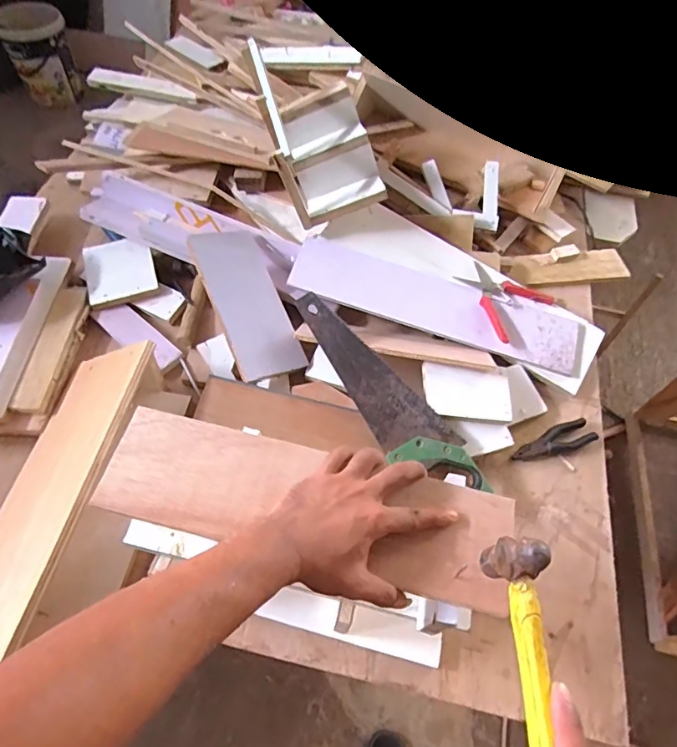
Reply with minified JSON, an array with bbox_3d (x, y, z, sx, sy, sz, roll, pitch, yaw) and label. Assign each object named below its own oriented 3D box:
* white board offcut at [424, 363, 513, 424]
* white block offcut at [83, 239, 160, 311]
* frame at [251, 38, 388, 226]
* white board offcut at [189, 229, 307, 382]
[{"bbox_3d":[0.211,0.031,0.805,0.141,0.017,0.095,5,56,0],"label":"white board offcut"},{"bbox_3d":[-0.414,-0.193,0.928,0.123,0.019,0.130,-19,74,-5],"label":"white block offcut"},{"bbox_3d":[-0.037,-0.444,0.914,0.181,0.171,0.302,-17,80,5],"label":"frame"},{"bbox_3d":[-0.164,-0.131,0.870,0.126,0.020,0.289,-16,76,-35],"label":"white board offcut"}]

